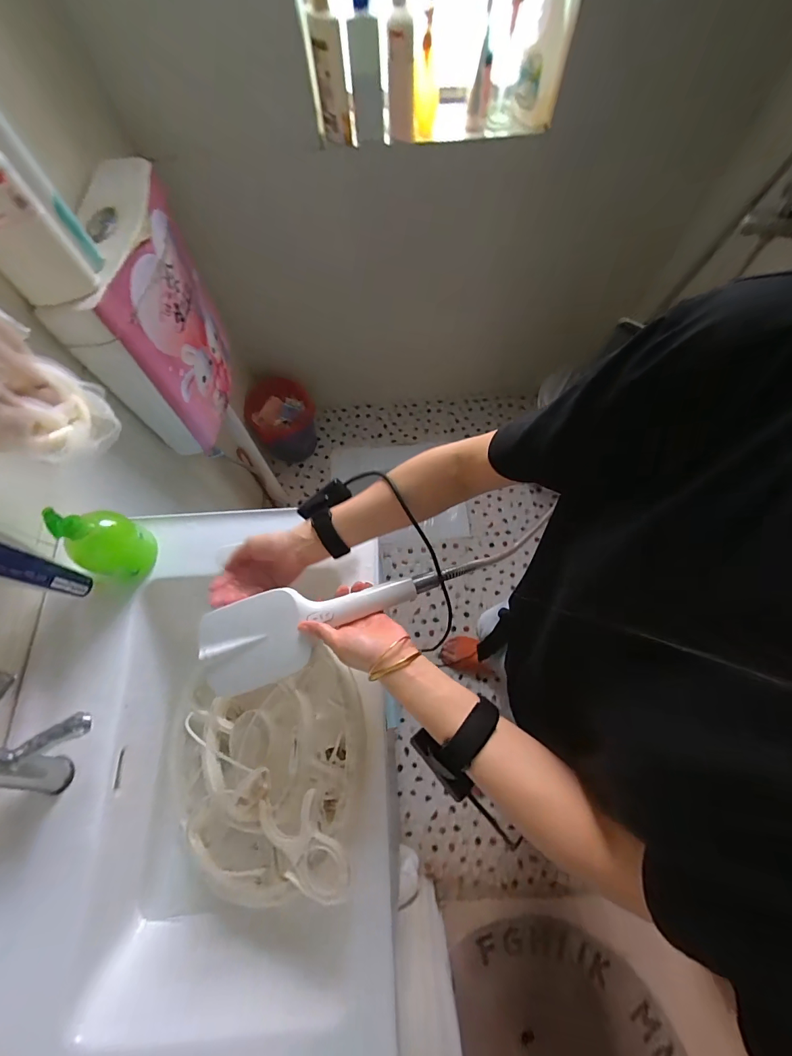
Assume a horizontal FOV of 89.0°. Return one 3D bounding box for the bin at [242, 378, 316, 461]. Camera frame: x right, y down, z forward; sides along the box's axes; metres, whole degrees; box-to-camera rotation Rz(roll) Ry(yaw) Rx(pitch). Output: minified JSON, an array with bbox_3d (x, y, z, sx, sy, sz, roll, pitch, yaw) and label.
[{"bbox_3d":[-0.432,-0.427,1.536,0.250,0.299,0.216,-32,72,-11],"label":"bin"}]

